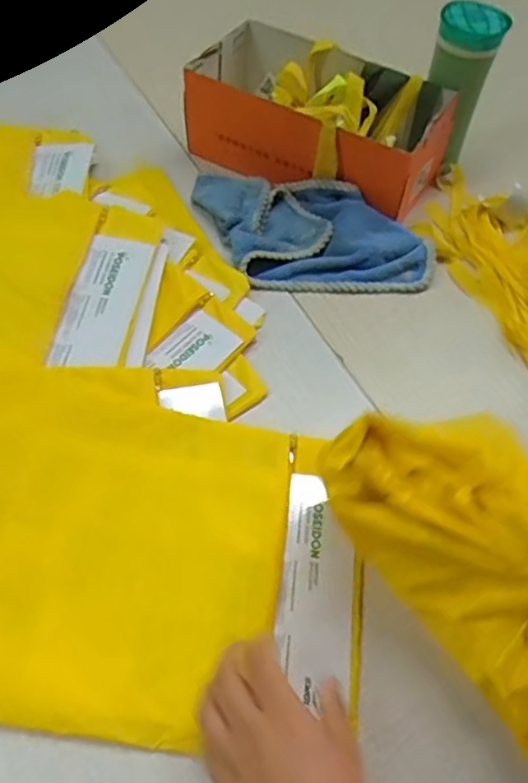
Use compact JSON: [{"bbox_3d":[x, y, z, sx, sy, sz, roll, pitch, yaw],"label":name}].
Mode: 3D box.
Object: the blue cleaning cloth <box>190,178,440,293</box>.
[{"bbox_3d":[0.054,-0.189,0.705,0.280,0.044,0.157,7,57,2],"label":"blue cleaning cloth"}]

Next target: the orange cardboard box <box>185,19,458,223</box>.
[{"bbox_3d":[0.062,-0.336,0.757,0.314,0.107,0.162,33,61,18],"label":"orange cardboard box"}]

